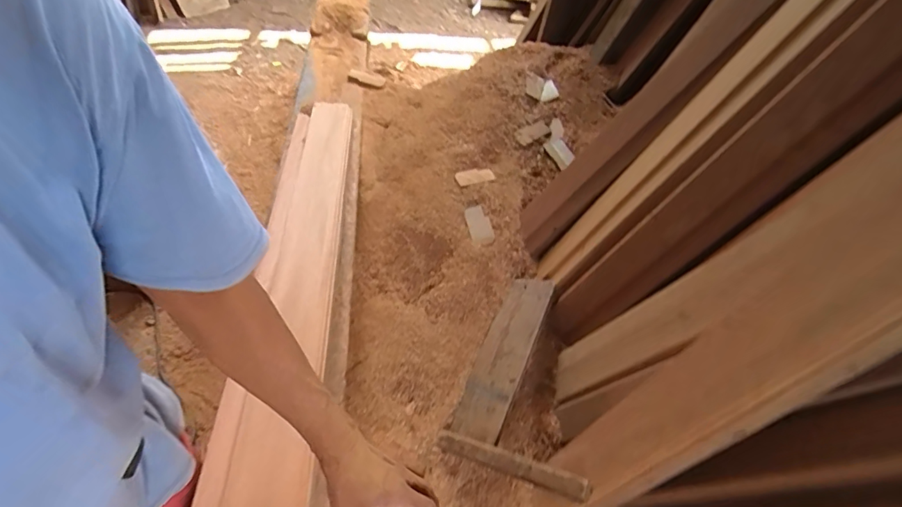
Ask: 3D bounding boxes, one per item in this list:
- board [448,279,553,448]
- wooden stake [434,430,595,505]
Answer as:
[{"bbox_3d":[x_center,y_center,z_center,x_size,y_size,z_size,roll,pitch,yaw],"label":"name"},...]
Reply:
[{"bbox_3d":[0.108,0.214,0.997,0.132,0.034,0.365,-1,52,43],"label":"board"},{"bbox_3d":[0.096,0.366,0.813,0.307,0.023,0.036,1,34,42],"label":"wooden stake"}]

